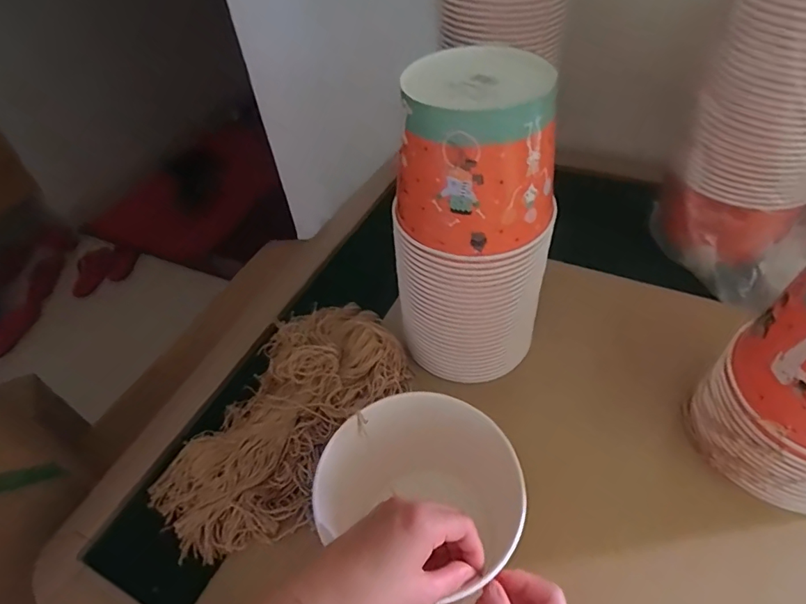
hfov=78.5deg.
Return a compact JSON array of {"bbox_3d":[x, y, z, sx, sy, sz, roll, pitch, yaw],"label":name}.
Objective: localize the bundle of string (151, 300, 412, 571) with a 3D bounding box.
[{"bbox_3d":[-0.133,0.126,0.555,0.211,0.080,0.314,29,69,28],"label":"bundle of string"}]

